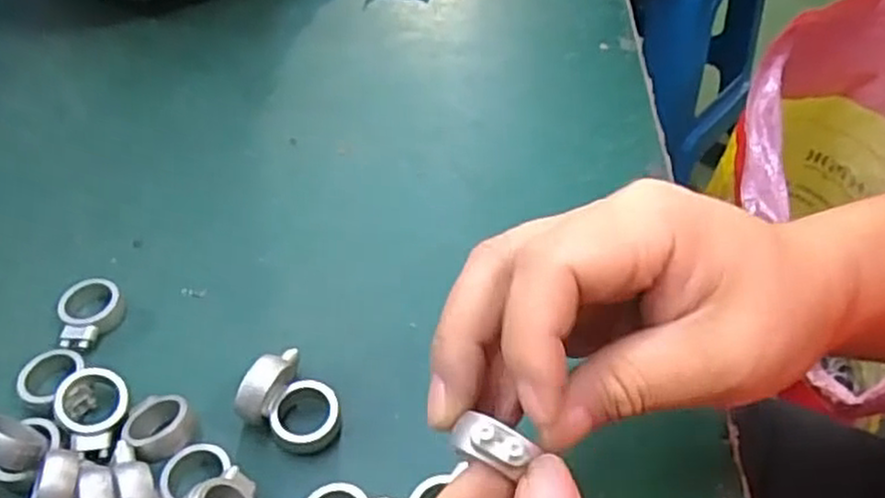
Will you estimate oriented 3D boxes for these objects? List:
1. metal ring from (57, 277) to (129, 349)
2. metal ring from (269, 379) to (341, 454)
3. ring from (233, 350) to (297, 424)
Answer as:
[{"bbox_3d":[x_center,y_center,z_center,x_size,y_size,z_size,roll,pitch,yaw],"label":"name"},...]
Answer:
[{"bbox_3d":[-0.151,0.028,0.317,0.025,0.012,0.033,-15,49,-11],"label":"metal ring"},{"bbox_3d":[-0.052,0.063,0.279,0.026,0.012,0.025,-1,48,1],"label":"metal ring"},{"bbox_3d":[-0.065,0.052,0.282,0.012,0.023,0.032,23,53,21],"label":"ring"}]

